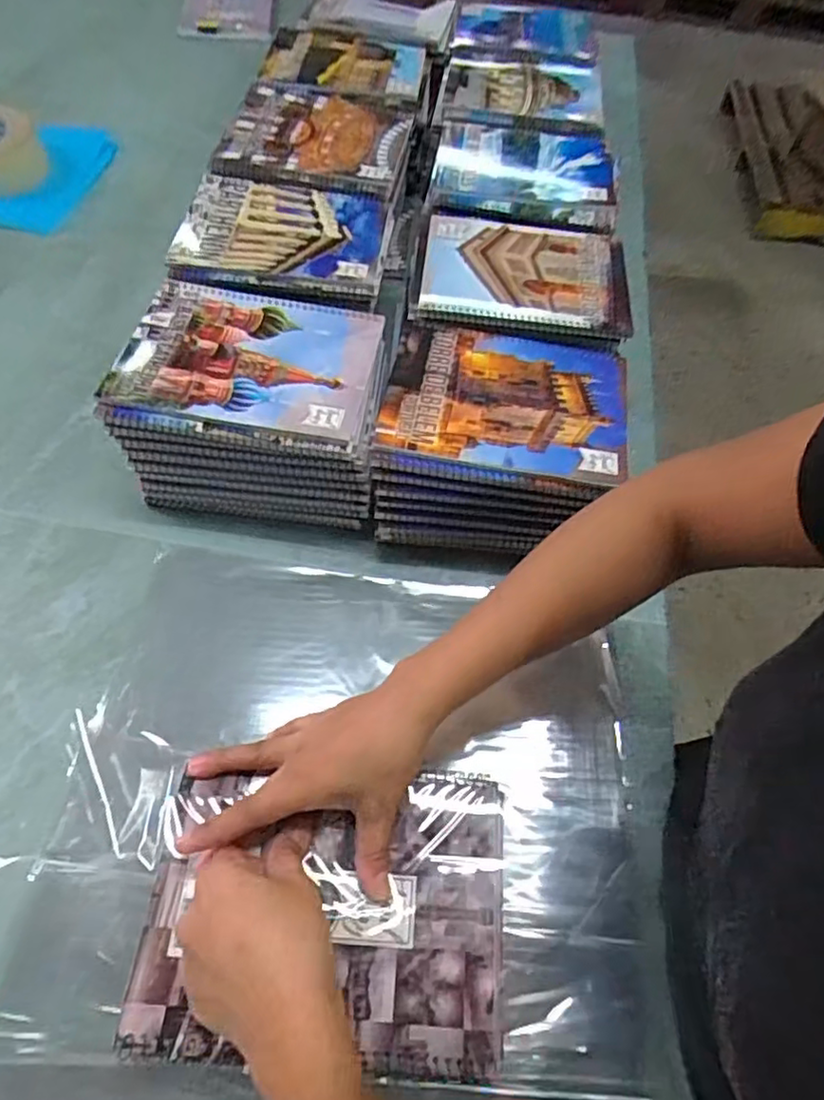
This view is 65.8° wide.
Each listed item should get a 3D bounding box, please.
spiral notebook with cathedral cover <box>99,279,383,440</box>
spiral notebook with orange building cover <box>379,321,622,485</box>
[{"bbox_3d":[-0.131,-0.155,0.510,0.195,0.012,0.143,9,57,0],"label":"spiral notebook with cathedral cover"},{"bbox_3d":[0.078,-0.125,0.514,0.190,0.016,0.147,11,57,1],"label":"spiral notebook with orange building cover"}]

